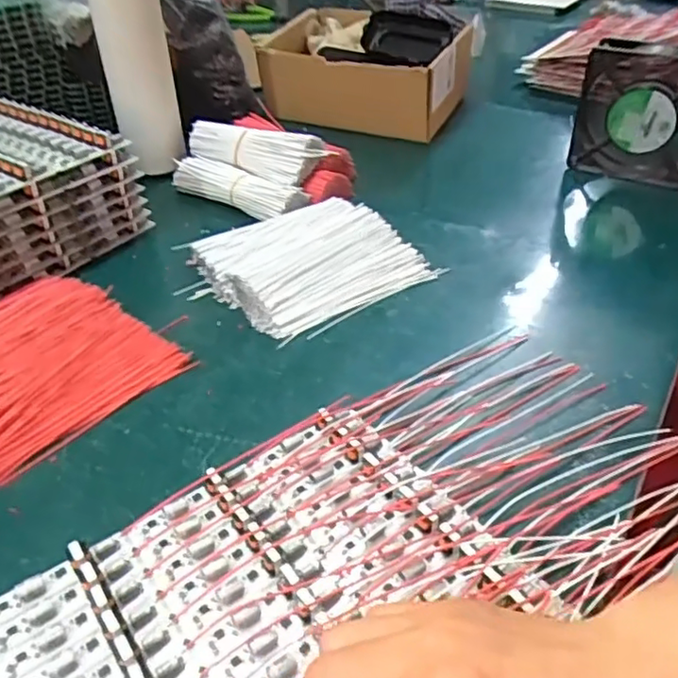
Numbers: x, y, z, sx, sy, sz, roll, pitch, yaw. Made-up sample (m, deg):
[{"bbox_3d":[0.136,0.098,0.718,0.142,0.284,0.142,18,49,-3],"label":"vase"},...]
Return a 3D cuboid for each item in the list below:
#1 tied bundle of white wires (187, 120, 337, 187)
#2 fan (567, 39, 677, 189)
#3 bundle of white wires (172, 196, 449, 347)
[{"bbox_3d":[-0.080,-0.178,0.606,0.156,0.044,0.047,18,41,23],"label":"tied bundle of white wires"},{"bbox_3d":[0.287,-0.207,0.592,0.118,0.120,0.034,16,42,20],"label":"fan"},{"bbox_3d":[-0.026,-0.065,0.513,0.162,0.027,0.139,-24,44,-26],"label":"bundle of white wires"}]

